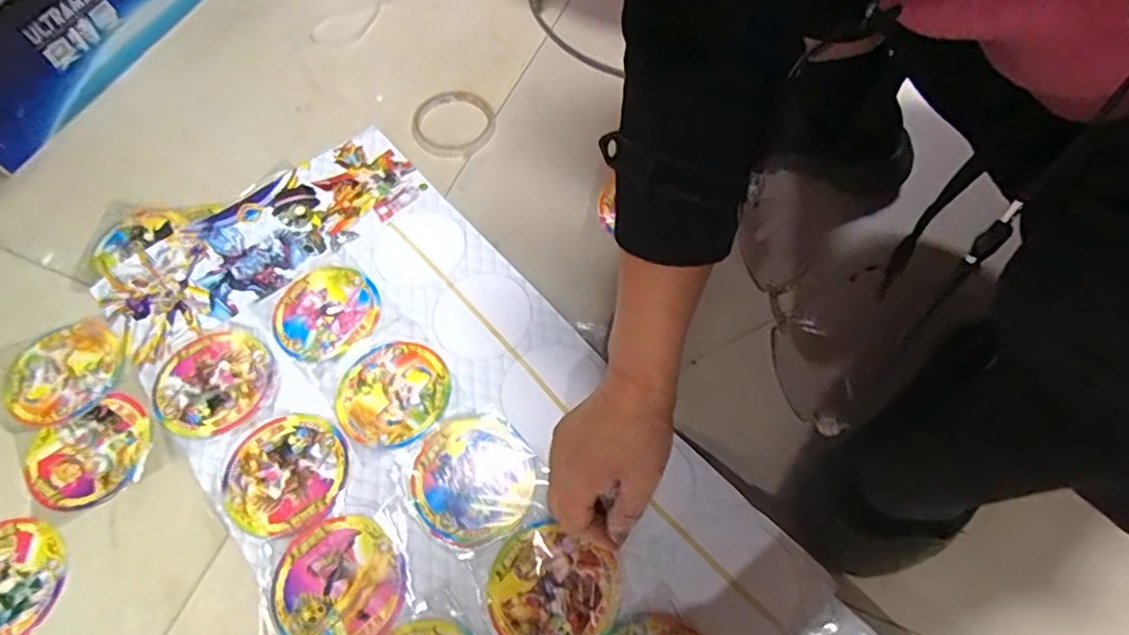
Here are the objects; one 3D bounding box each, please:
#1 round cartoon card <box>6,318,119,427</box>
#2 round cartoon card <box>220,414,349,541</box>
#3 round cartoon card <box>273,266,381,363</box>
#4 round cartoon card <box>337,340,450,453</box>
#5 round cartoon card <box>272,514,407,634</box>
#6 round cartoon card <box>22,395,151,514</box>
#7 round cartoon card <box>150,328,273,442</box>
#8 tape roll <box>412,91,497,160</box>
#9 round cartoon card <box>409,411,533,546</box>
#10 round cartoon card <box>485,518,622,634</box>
[{"bbox_3d":[-0.444,0.049,0.556,0.092,0.008,0.093,-1,63,3],"label":"round cartoon card"},{"bbox_3d":[-0.223,0.124,0.500,0.093,0.007,0.094,-1,64,2],"label":"round cartoon card"},{"bbox_3d":[-0.221,-0.007,0.576,0.088,0.004,0.092,-1,64,2],"label":"round cartoon card"},{"bbox_3d":[-0.146,0.064,0.534,0.093,0.006,0.093,-1,64,2],"label":"round cartoon card"},{"bbox_3d":[-0.167,0.198,0.463,0.090,0.007,0.092,-1,64,2],"label":"round cartoon card"},{"bbox_3d":[-0.393,0.113,0.518,0.097,0.005,0.087,-34,67,-13],"label":"round cartoon card"},{"bbox_3d":[-0.304,0.055,0.542,0.093,0.006,0.095,-1,64,2],"label":"round cartoon card"},{"bbox_3d":[-0.121,-0.212,0.681,0.086,0.009,0.095,4,64,5],"label":"tape roll"},{"bbox_3d":[-0.073,0.125,0.496,0.093,0.009,0.094,-1,64,2],"label":"round cartoon card"},{"bbox_3d":[-0.010,0.202,0.461,0.092,0.004,0.087,-1,64,2],"label":"round cartoon card"}]

